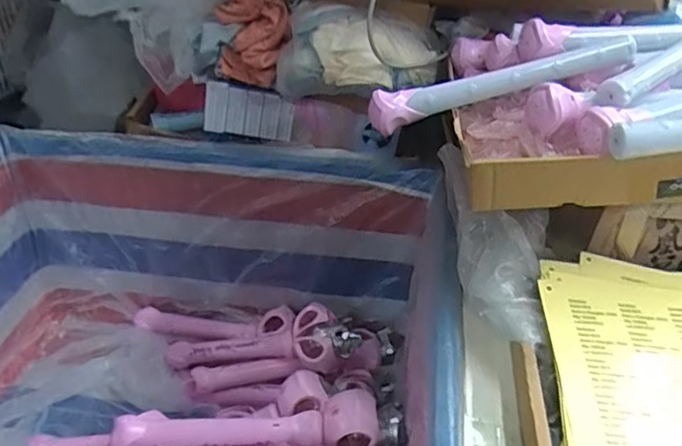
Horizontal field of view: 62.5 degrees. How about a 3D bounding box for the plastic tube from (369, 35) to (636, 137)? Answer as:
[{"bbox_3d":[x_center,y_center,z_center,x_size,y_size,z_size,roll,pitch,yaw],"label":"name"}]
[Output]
[{"bbox_3d":[0.189,-0.165,0.665,0.309,0.038,0.033,-15,36,-3],"label":"plastic tube"}]

